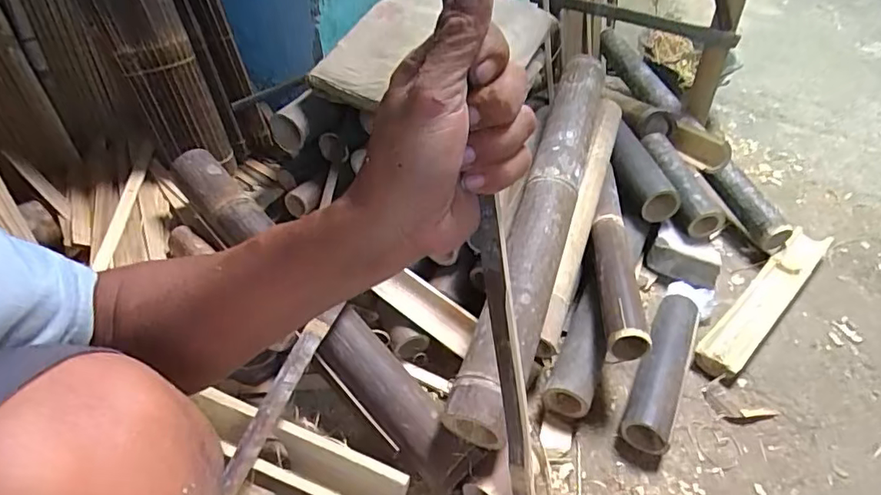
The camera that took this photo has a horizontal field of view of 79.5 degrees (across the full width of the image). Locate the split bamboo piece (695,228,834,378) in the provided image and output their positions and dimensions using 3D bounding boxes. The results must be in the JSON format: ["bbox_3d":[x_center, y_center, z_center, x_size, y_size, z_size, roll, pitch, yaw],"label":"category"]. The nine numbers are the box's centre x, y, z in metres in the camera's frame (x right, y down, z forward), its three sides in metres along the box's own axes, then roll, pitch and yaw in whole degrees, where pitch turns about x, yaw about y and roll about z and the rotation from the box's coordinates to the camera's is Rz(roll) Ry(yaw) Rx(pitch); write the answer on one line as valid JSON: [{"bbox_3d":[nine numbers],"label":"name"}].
[{"bbox_3d":[0.571,0.088,0.926,0.446,0.032,0.066,-32,53,-33],"label":"split bamboo piece"}]

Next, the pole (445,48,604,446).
[{"bbox_3d":[0.164,-0.064,0.818,0.092,0.068,0.759,16,59,12],"label":"pole"}]

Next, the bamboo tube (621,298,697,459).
[{"bbox_3d":[0.338,0.180,0.805,0.067,0.058,0.287,23,47,19],"label":"bamboo tube"}]

